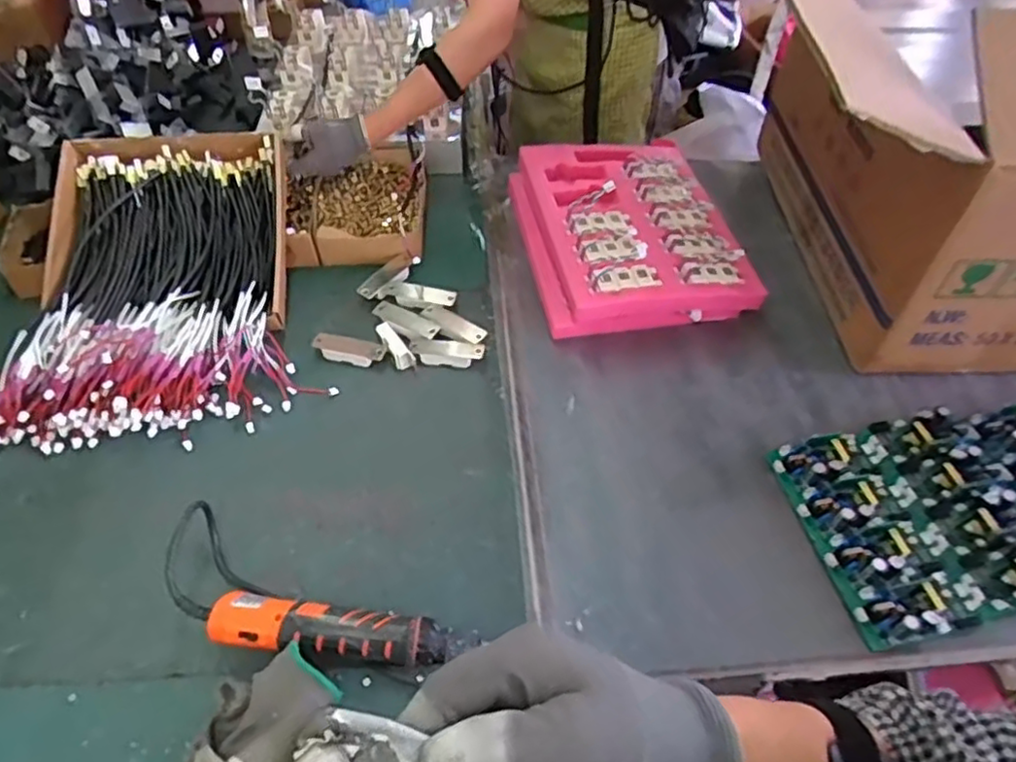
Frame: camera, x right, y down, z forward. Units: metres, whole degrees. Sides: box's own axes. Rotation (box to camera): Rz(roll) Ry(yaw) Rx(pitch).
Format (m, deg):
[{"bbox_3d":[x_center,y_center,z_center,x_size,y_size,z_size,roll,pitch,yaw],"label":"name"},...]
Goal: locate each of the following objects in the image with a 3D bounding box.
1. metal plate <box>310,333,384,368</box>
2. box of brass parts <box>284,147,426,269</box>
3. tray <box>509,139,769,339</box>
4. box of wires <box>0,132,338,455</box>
[{"bbox_3d":[-0.192,-0.037,0.806,0.089,0.014,0.029,12,52,7],"label":"metal plate"},{"bbox_3d":[-0.214,-0.244,0.947,0.194,0.039,0.228,1,52,-2],"label":"box of brass parts"},{"bbox_3d":[0.161,-0.203,0.909,0.259,0.090,0.302,-7,52,-8],"label":"tray"},{"bbox_3d":[-0.432,-0.124,0.798,0.349,0.118,0.397,-13,53,-13],"label":"box of wires"}]

